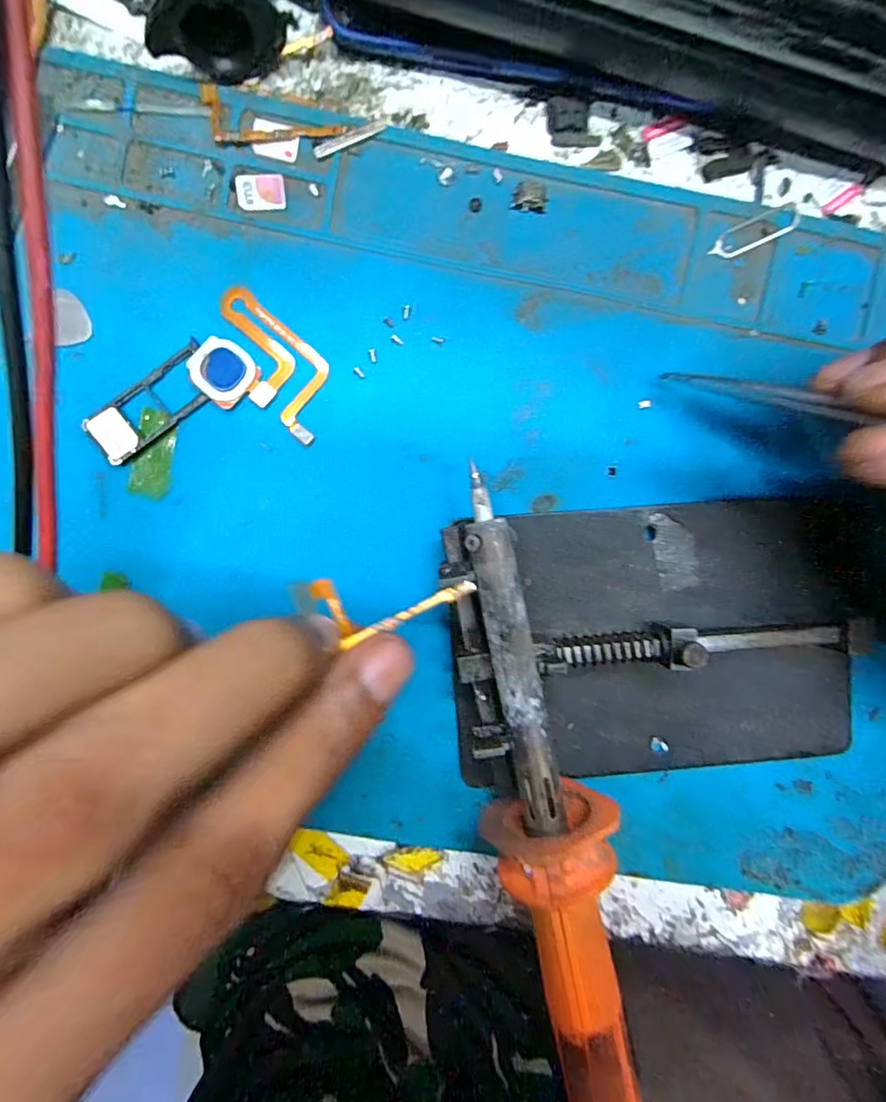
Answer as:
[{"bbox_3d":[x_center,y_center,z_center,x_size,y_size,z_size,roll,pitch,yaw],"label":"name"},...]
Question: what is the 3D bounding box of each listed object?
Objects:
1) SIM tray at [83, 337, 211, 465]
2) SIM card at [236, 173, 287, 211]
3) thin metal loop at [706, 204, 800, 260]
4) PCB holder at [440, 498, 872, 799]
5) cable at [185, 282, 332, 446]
[{"bbox_3d":[-0.079,-0.040,0.136,0.037,0.004,0.015,-36,94,0],"label":"SIM tray"},{"bbox_3d":[-0.049,-0.098,0.136,0.013,0.004,0.009,-4,94,-5],"label":"SIM card"},{"bbox_3d":[0.089,-0.090,0.142,0.026,0.004,0.008,-22,102,4],"label":"thin metal loop"},{"bbox_3d":[0.061,0.027,0.140,0.115,0.019,0.078,-5,94,-3],"label":"PCB holder"},{"bbox_3d":[-0.048,-0.051,0.137,0.036,0.004,0.030,26,92,-4],"label":"cable"}]

